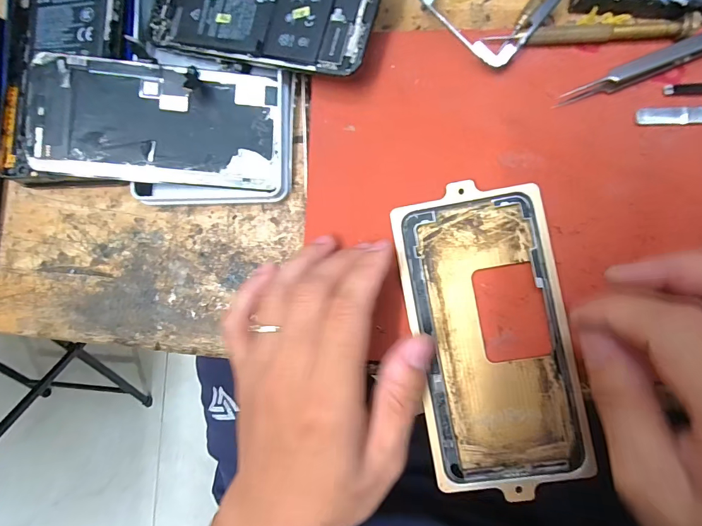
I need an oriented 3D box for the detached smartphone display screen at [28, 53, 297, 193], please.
[{"bbox_3d":[-0.115,-0.085,0.225,0.147,0.011,0.069,3,90,-8],"label":"detached smartphone display screen"}]

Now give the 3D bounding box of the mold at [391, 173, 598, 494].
[{"bbox_3d":[0.079,0.040,0.210,0.085,0.008,0.165,-11,86,6],"label":"mold"}]

